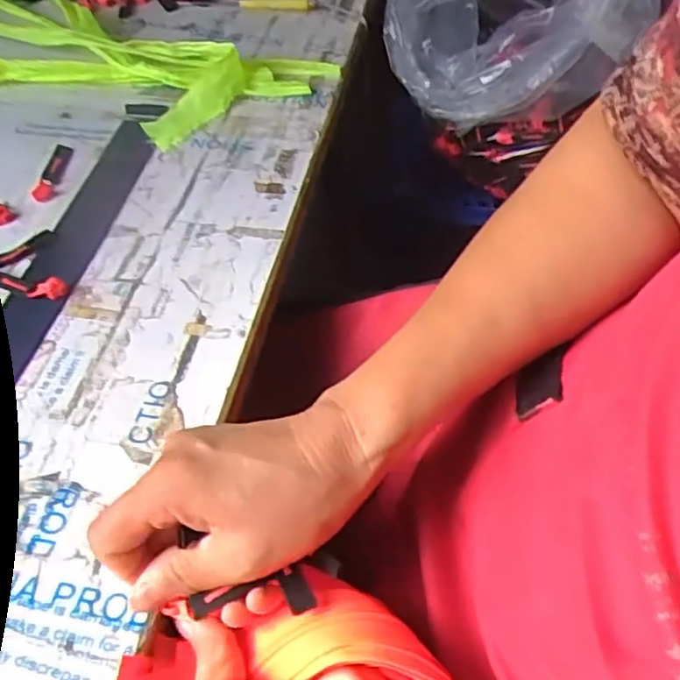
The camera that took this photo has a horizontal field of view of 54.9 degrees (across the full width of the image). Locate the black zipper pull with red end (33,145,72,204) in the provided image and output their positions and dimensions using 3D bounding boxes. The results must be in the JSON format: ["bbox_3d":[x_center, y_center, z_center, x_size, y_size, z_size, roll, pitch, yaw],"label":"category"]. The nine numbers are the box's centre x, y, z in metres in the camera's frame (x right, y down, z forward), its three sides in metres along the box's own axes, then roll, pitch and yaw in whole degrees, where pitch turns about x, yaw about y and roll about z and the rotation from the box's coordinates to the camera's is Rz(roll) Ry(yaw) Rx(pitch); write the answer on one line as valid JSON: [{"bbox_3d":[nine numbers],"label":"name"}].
[{"bbox_3d":[-0.224,-0.132,0.514,0.015,0.007,0.065,3,49,0],"label":"black zipper pull with red end"}]

